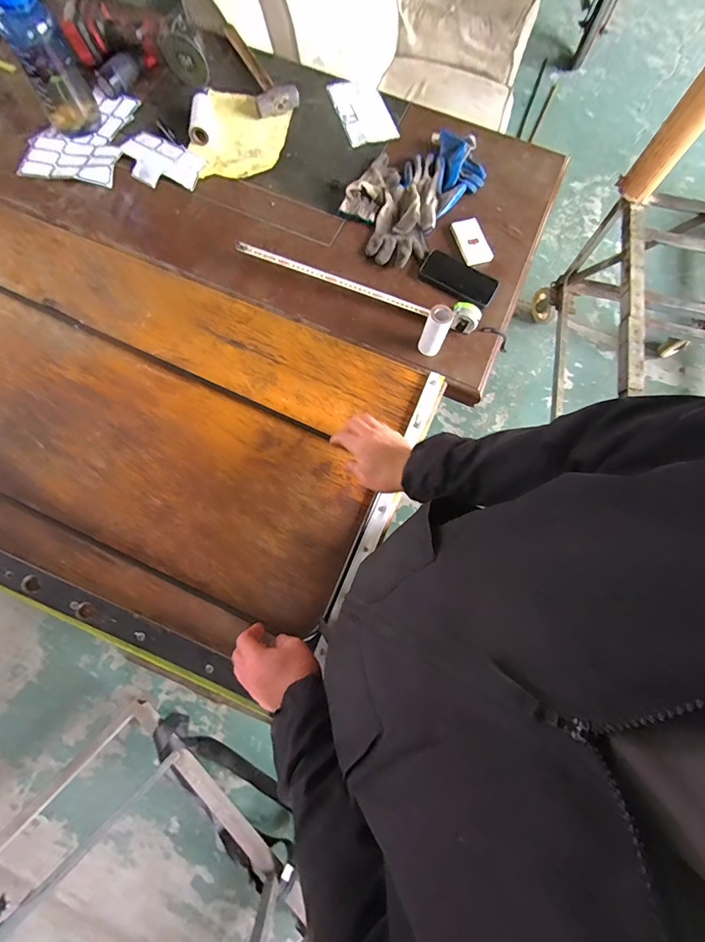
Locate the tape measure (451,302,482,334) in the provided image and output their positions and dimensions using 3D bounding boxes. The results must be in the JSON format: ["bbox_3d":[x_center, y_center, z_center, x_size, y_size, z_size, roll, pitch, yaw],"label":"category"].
[{"bbox_3d":[0.216,-0.291,0.774,0.051,0.055,0.032,19,75,3],"label":"tape measure"}]

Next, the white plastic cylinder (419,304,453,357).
[{"bbox_3d":[0.151,-0.255,0.739,0.044,0.099,0.038,21,75,4],"label":"white plastic cylinder"}]

